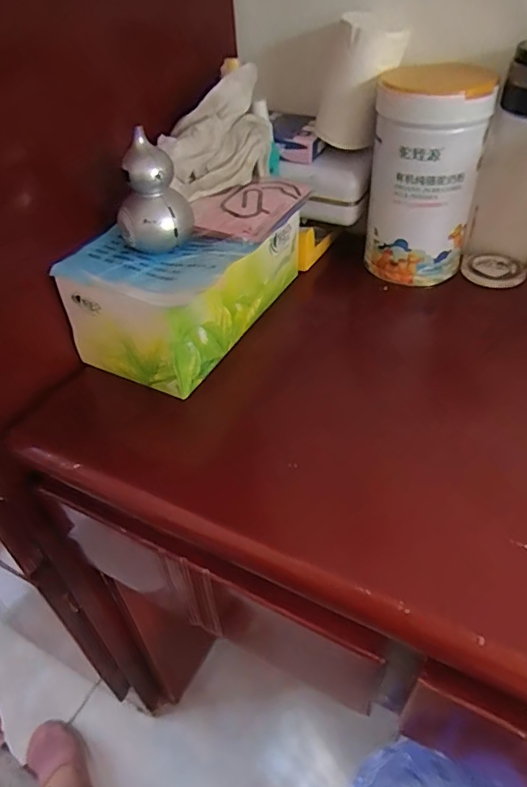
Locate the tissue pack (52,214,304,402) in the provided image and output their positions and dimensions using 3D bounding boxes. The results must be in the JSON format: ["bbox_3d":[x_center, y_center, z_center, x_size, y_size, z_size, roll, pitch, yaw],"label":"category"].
[{"bbox_3d":[-0.065,-0.119,0.519,0.142,0.101,0.246,19,48,23],"label":"tissue pack"}]

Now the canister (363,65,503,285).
[{"bbox_3d":[0.167,-0.227,0.552,0.111,0.196,0.096,7,45,12],"label":"canister"}]

